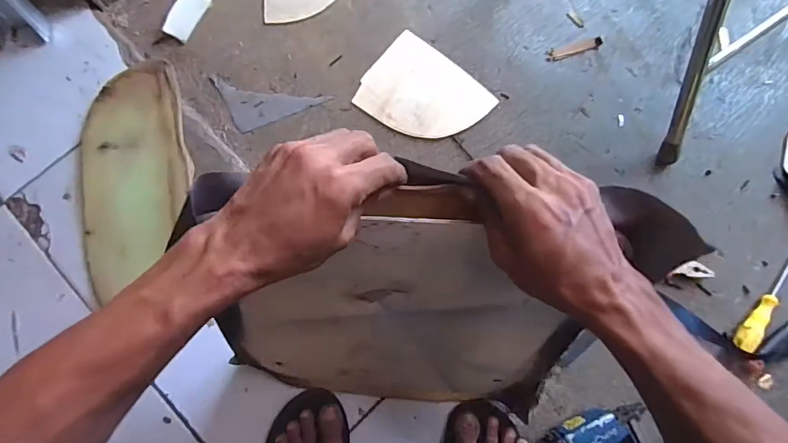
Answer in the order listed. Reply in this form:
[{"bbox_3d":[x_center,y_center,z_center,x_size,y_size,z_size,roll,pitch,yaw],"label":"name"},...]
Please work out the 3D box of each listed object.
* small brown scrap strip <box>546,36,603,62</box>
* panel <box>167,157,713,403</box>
[{"bbox_3d":[0.304,-0.290,0.723,0.098,0.009,0.021,-15,79,-5],"label":"small brown scrap strip"},{"bbox_3d":[0.015,0.105,0.448,0.378,0.396,0.034,5,49,-3],"label":"panel"}]

